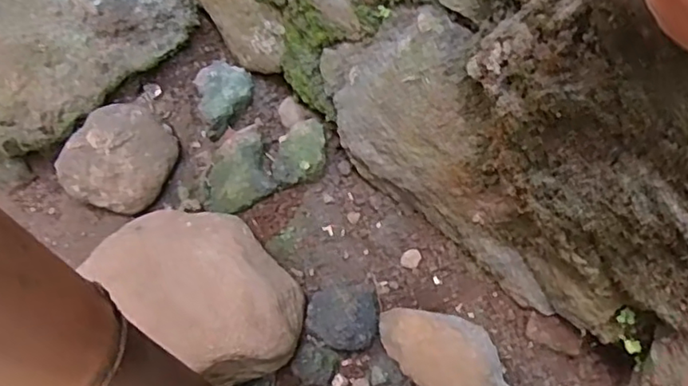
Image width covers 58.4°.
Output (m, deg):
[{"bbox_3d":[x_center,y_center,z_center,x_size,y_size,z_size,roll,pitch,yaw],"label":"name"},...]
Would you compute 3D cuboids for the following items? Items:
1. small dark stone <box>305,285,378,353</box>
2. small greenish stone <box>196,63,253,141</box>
[{"bbox_3d":[-0.002,0.121,0.609,0.072,0.042,0.067,4,59,6],"label":"small dark stone"},{"bbox_3d":[-0.150,-0.124,0.783,0.068,0.030,0.111,-13,59,-5],"label":"small greenish stone"}]

